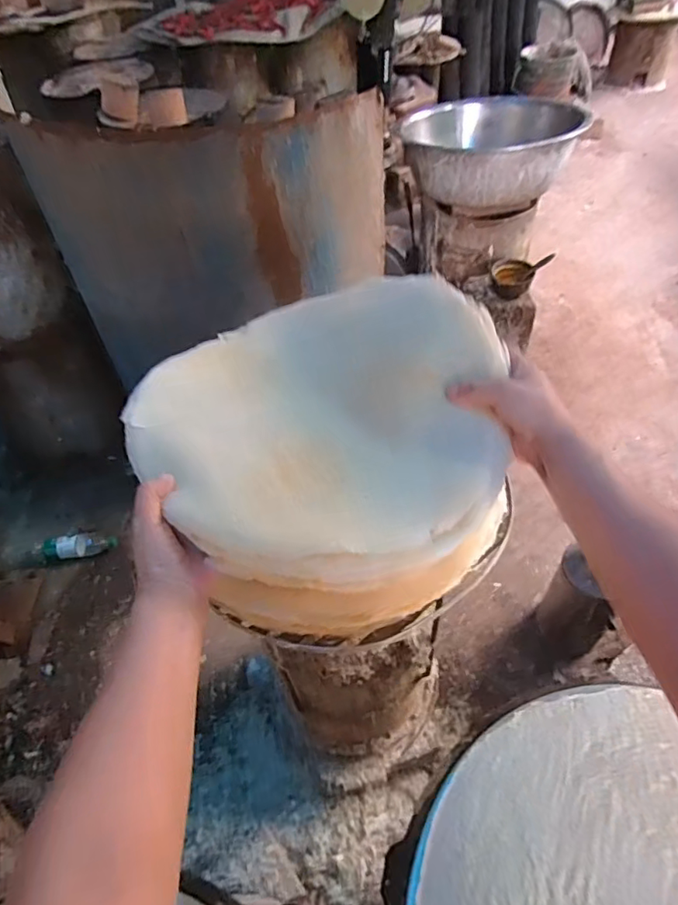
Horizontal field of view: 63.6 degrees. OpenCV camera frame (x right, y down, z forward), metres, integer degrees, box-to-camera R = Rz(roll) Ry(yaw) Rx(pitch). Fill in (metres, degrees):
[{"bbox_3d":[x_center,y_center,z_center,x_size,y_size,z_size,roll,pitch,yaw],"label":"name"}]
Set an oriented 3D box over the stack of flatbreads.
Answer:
[{"bbox_3d":[-0.016,-0.008,0.554,0.341,0.172,0.315,4,49,9],"label":"stack of flatbreads"}]

